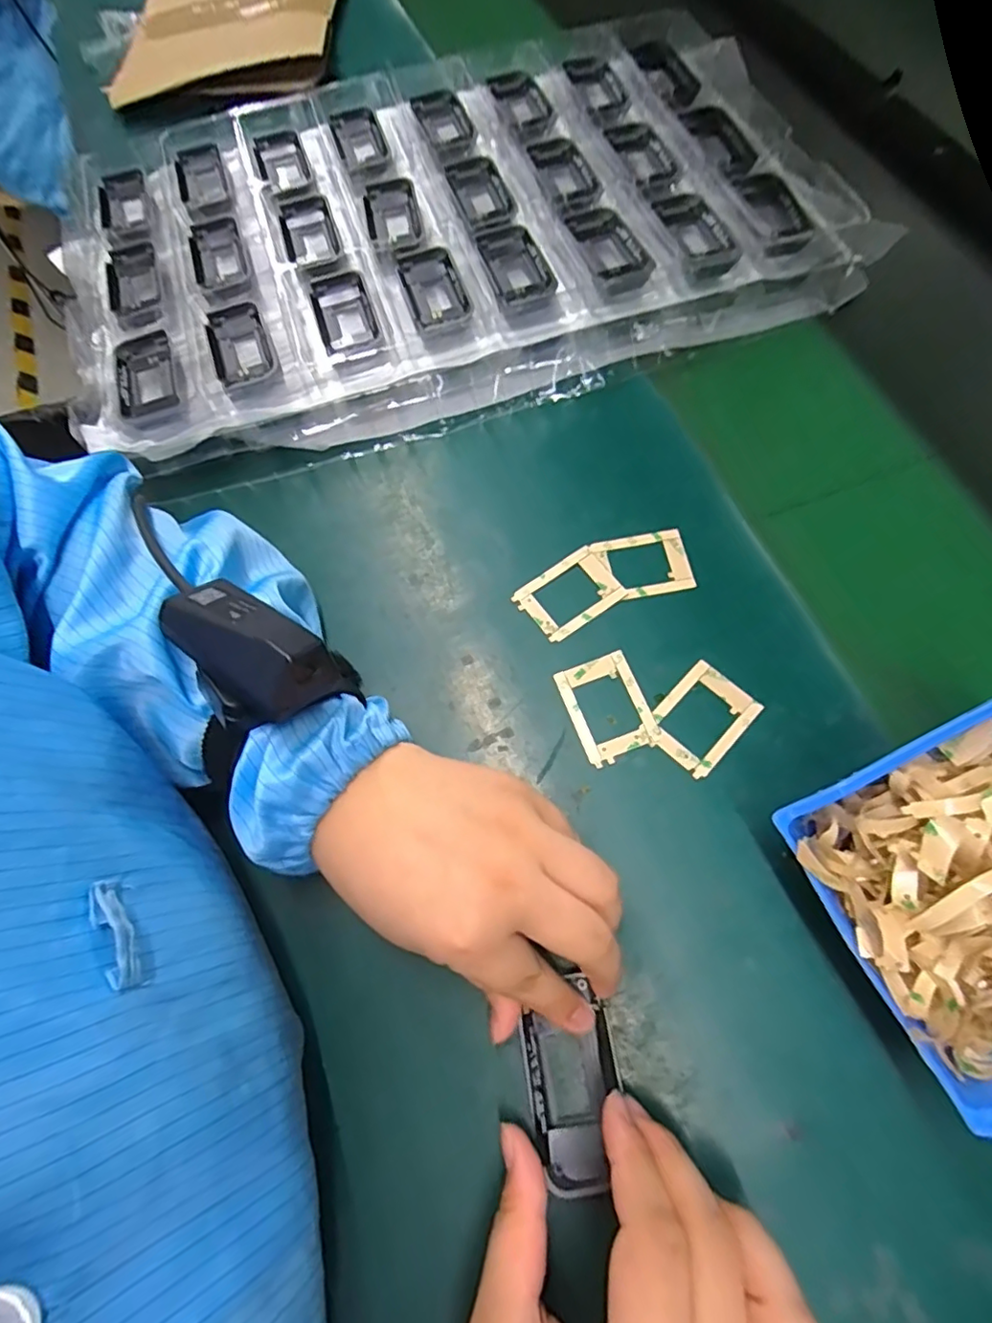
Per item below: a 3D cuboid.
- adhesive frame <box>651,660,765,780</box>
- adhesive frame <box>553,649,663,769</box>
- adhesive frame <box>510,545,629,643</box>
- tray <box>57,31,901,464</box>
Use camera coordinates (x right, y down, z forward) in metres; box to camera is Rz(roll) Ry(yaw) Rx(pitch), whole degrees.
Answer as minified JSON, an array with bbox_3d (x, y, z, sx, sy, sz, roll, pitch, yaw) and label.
[{"bbox_3d":[0.107,0.029,0.300,0.040,0.004,0.053,41,75,17],"label":"adhesive frame"},{"bbox_3d":[0.059,0.024,0.306,0.040,0.005,0.053,-20,68,-6],"label":"adhesive frame"},{"bbox_3d":[0.042,-0.039,0.330,0.054,0.004,0.040,-33,70,-11],"label":"adhesive frame"},{"bbox_3d":[-0.034,-0.322,0.426,0.553,0.044,0.308,-19,68,-5],"label":"tray"}]

